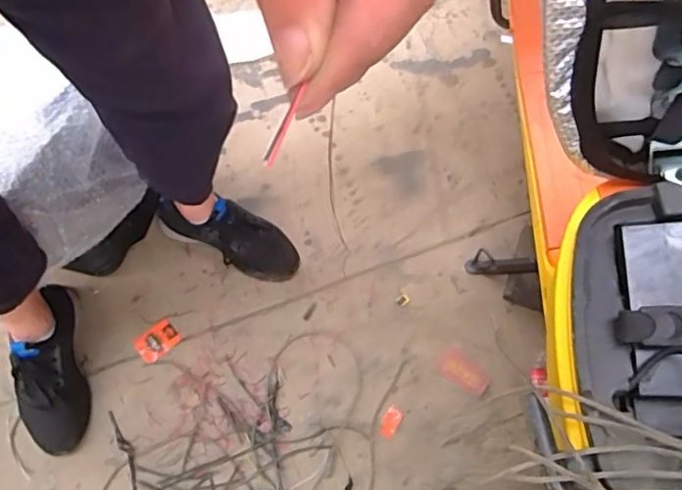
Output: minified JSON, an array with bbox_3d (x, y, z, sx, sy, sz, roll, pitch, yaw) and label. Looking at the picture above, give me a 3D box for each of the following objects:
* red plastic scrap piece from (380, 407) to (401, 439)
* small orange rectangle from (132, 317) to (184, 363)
[{"bbox_3d":[0.084,0.300,0.970,0.026,0.005,0.052,21,67,7],"label":"red plastic scrap piece"},{"bbox_3d":[-0.325,0.169,1.012,0.073,0.006,0.057,-40,69,-21],"label":"small orange rectangle"}]

